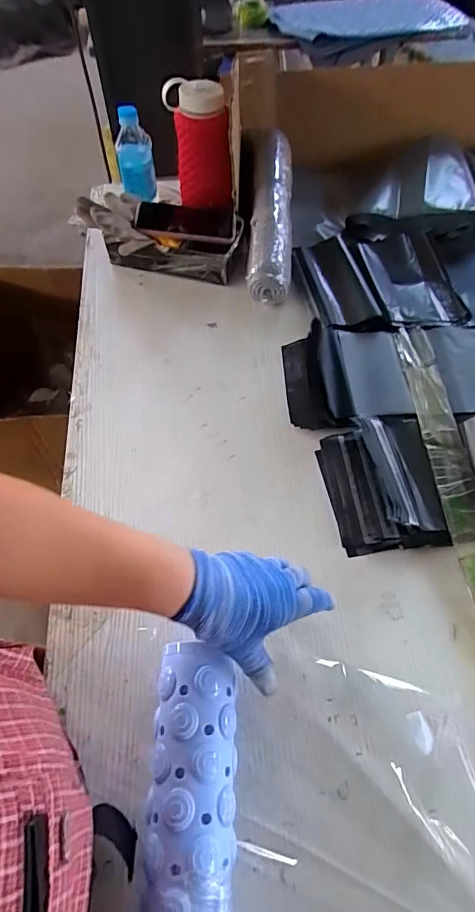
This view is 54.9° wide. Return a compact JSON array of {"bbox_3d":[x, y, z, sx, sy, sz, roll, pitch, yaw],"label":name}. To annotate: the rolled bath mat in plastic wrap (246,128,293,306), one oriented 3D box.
[{"bbox_3d":[0.056,-0.412,0.771,0.075,0.065,0.346,3,72,-2],"label":"rolled bath mat in plastic wrap"}]

